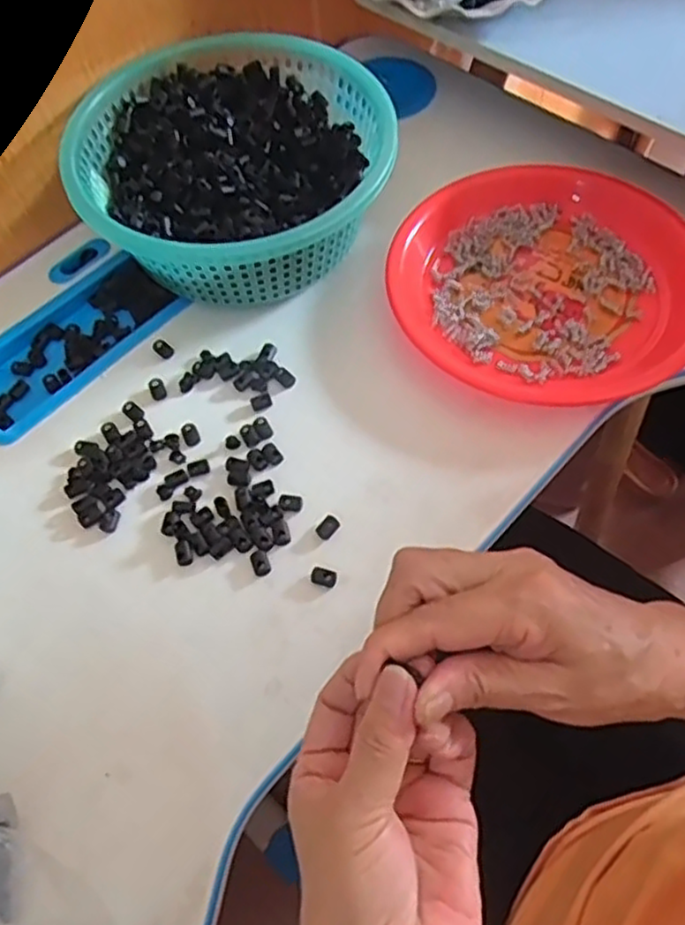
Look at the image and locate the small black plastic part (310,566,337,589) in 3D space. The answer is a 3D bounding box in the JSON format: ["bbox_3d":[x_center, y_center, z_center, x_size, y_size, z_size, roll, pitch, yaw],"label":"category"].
[{"bbox_3d":[-0.012,0.070,0.426,0.016,0.004,0.011,13,63,10],"label":"small black plastic part"}]

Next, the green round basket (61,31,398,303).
[{"bbox_3d":[-0.080,-0.222,0.539,0.220,0.079,0.221,-1,62,3],"label":"green round basket"}]

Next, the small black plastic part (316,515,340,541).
[{"bbox_3d":[-0.009,0.041,0.444,0.011,0.004,0.015,38,70,21],"label":"small black plastic part"}]

